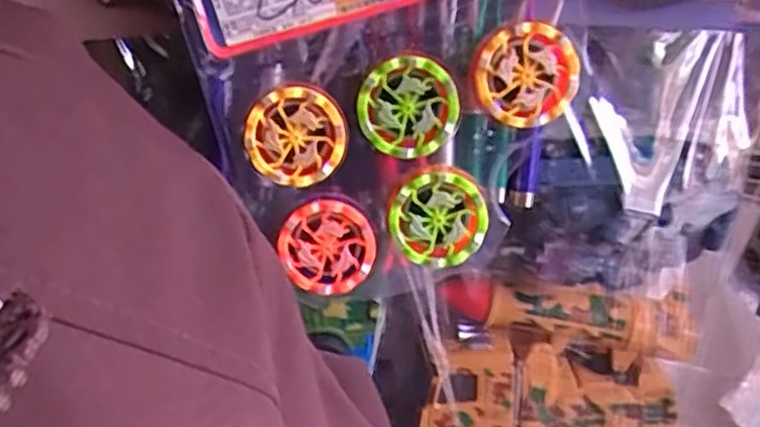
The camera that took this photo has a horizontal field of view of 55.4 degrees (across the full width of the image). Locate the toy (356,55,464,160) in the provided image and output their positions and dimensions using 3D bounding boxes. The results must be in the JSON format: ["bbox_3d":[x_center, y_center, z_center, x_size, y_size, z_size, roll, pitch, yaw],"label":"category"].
[{"bbox_3d":[0.012,-0.044,0.298,0.041,0.041,0.012,9,29,14],"label":"toy"}]

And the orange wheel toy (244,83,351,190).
[{"bbox_3d":[-0.035,-0.032,0.304,0.042,0.040,0.009,1,28,0],"label":"orange wheel toy"}]

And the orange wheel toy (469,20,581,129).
[{"bbox_3d":[0.058,-0.056,0.288,0.041,0.041,0.016,4,29,6],"label":"orange wheel toy"}]

